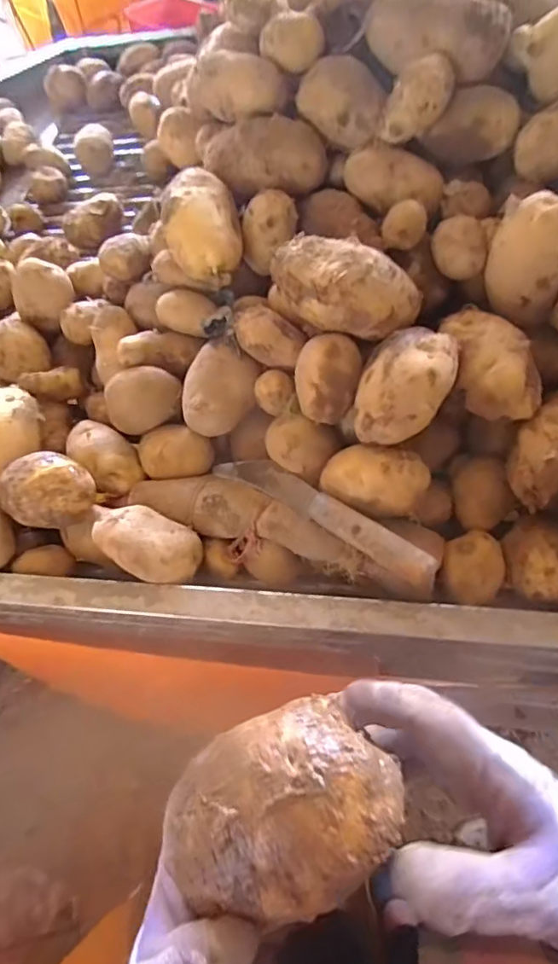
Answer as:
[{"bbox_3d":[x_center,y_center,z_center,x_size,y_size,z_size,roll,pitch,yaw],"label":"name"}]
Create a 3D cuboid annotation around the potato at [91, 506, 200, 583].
[{"bbox_3d":[-0.111,0.055,0.442,0.088,0.047,0.052,30,33,2],"label":"potato"}]

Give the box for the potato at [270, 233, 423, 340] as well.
[{"bbox_3d":[0.051,-0.151,0.416,0.115,0.047,0.056,15,63,11],"label":"potato"}]

